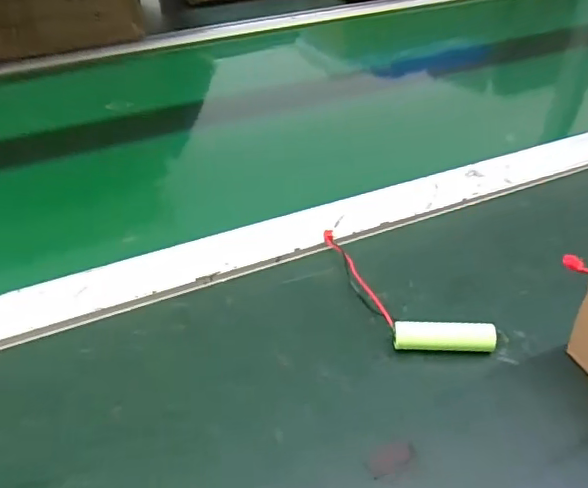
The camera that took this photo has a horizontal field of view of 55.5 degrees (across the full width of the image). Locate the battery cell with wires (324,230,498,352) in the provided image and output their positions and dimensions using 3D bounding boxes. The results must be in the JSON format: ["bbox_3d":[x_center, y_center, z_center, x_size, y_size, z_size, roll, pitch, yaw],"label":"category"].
[{"bbox_3d":[0.049,0.028,0.314,0.039,0.017,0.128,-28,45,-29],"label":"battery cell with wires"}]

